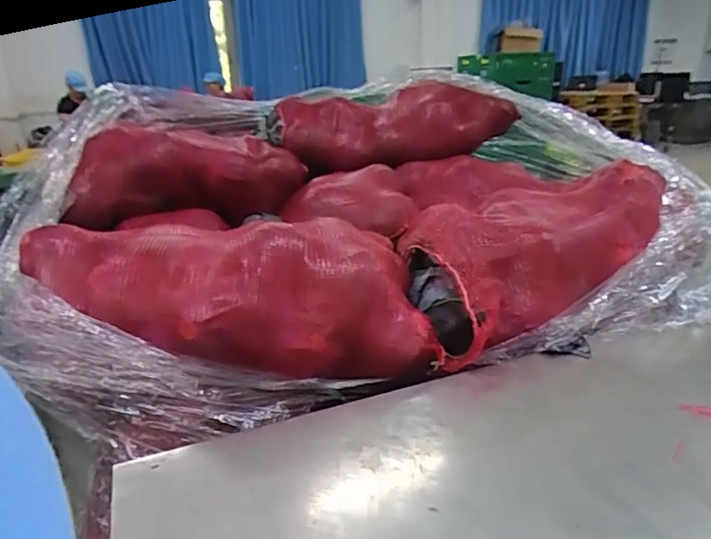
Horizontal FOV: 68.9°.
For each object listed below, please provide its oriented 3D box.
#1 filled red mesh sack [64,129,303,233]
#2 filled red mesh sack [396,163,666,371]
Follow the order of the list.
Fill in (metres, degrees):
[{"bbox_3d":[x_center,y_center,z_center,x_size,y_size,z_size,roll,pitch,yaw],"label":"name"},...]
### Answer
[{"bbox_3d":[-0.427,-0.277,1.449,0.550,0.219,0.282,-4,21,-6],"label":"filled red mesh sack"},{"bbox_3d":[0.328,-0.077,1.084,0.624,0.185,0.385,-27,29,-20],"label":"filled red mesh sack"}]

